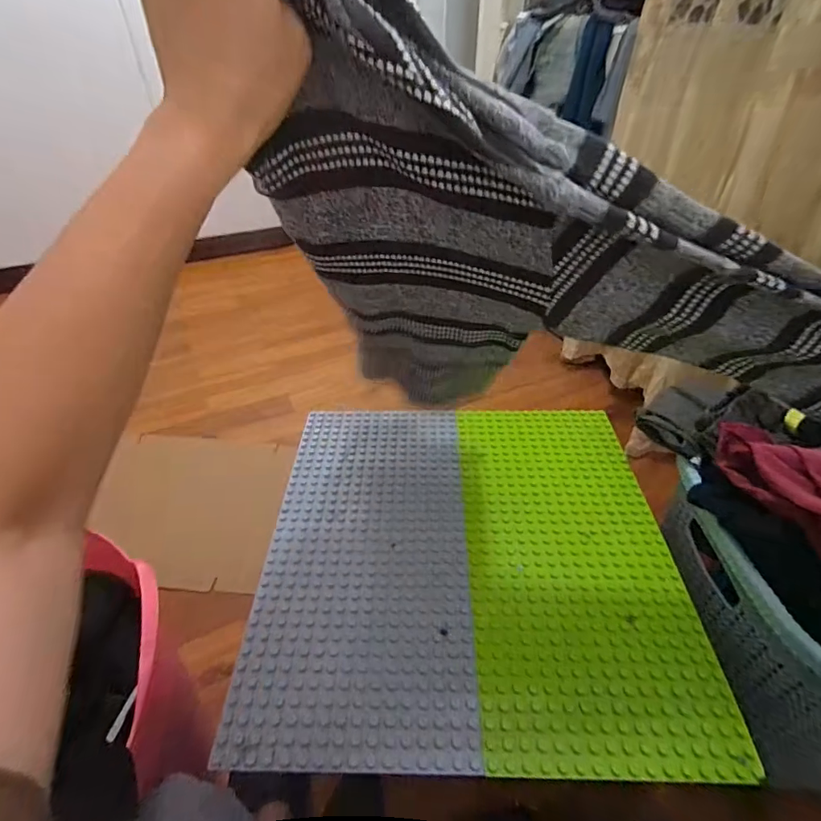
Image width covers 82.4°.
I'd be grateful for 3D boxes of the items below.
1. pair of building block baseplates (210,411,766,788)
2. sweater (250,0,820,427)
[{"bbox_3d":[0.073,0.169,0.619,0.504,0.010,0.502,1,41,2],"label":"pair of building block baseplates"},{"bbox_3d":[0.188,-0.123,0.420,0.556,0.393,0.197,2,41,3],"label":"sweater"}]

